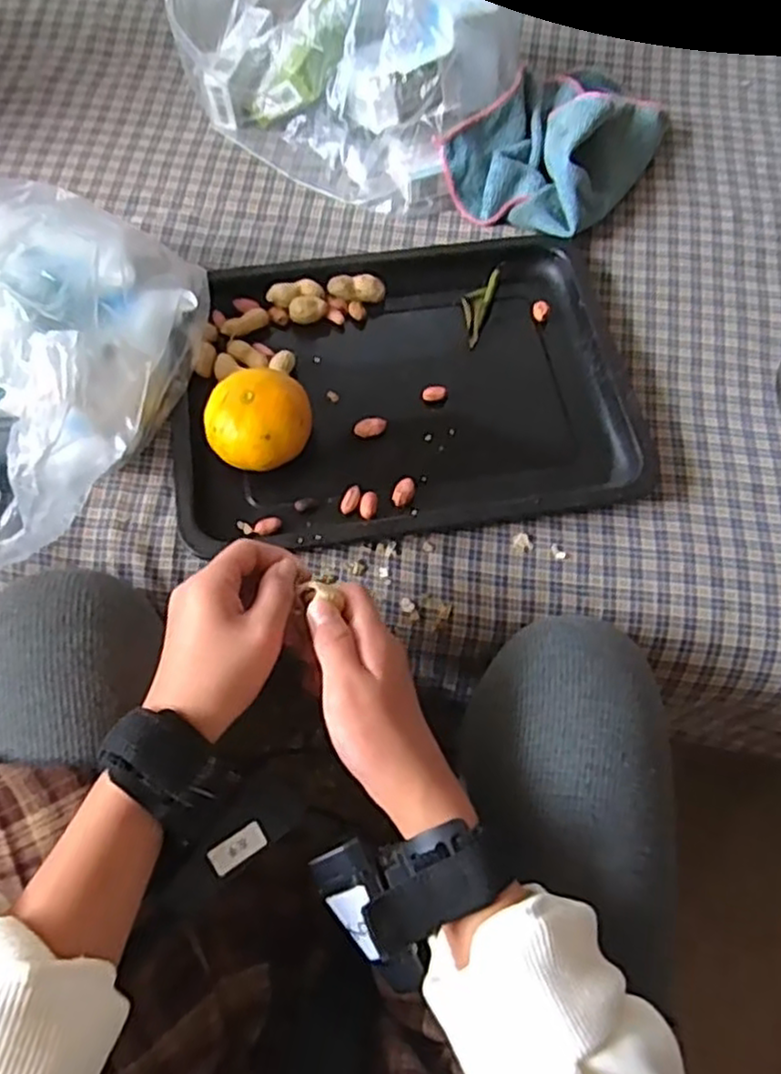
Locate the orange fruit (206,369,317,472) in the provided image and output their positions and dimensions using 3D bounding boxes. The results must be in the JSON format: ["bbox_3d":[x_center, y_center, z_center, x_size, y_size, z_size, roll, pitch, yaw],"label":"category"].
[{"bbox_3d":[-0.082,-0.071,0.447,0.063,0.051,0.059,1,67,-1],"label":"orange fruit"}]

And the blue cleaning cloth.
[{"bbox_3d":[0.134,-0.308,0.552,0.120,0.056,0.169,38,71,13],"label":"blue cleaning cloth"}]

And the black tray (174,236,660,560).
[{"bbox_3d":[0.009,-0.107,0.484,0.296,0.024,0.228,-8,68,-5],"label":"black tray"}]

